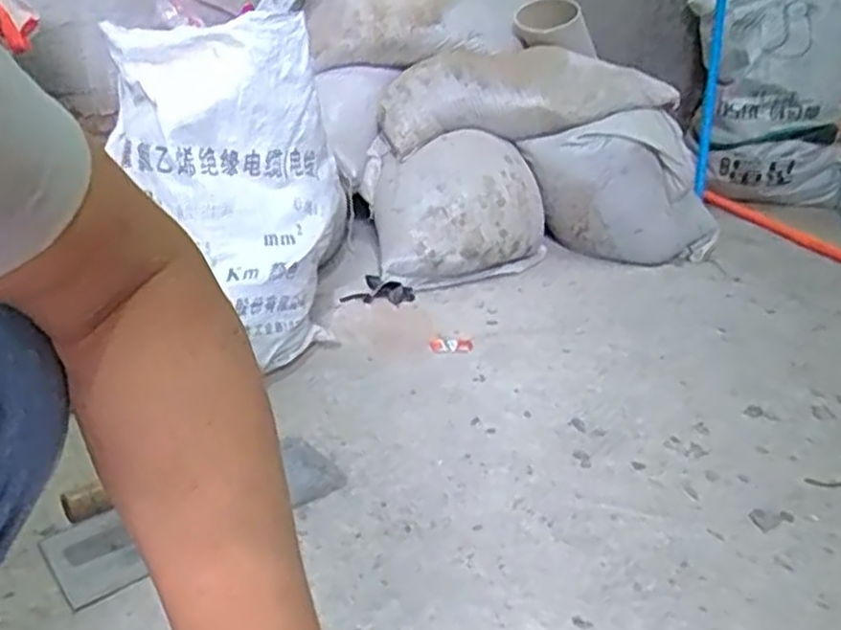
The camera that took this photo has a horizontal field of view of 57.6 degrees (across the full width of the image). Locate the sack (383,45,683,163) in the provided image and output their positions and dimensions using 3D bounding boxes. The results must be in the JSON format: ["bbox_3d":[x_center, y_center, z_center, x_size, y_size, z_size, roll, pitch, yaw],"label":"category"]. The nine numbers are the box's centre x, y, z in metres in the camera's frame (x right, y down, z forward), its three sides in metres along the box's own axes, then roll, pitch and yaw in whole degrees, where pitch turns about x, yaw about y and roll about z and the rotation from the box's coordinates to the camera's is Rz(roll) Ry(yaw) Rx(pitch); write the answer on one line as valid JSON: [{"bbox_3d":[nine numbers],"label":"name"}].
[{"bbox_3d":[0.175,-0.370,1.325,0.480,0.144,0.184,0,25,-1],"label":"sack"}]

